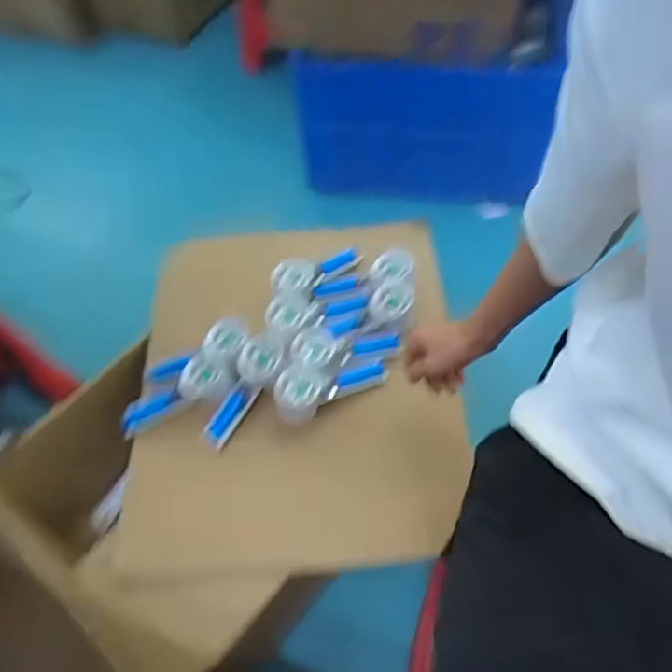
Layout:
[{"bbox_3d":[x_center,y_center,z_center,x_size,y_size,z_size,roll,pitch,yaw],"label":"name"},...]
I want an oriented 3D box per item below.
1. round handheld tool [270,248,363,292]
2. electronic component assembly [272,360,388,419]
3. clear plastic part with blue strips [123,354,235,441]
[{"bbox_3d":[-0.033,-0.102,0.894,0.160,0.039,0.047,-19,53,-34],"label":"round handheld tool"},{"bbox_3d":[-0.006,0.067,0.786,0.162,0.028,0.060,-11,53,-25],"label":"electronic component assembly"},{"bbox_3d":[-0.222,0.082,0.787,0.167,0.044,0.060,-28,57,-2],"label":"clear plastic part with blue strips"}]

